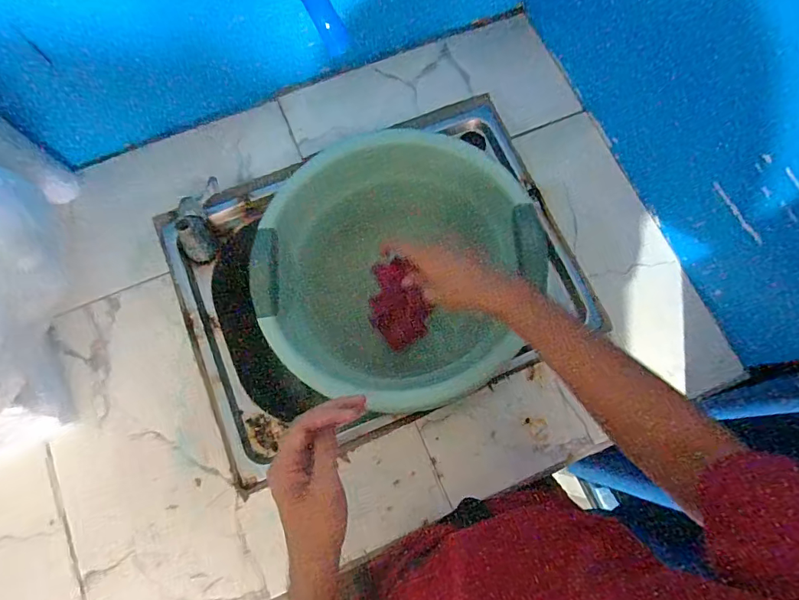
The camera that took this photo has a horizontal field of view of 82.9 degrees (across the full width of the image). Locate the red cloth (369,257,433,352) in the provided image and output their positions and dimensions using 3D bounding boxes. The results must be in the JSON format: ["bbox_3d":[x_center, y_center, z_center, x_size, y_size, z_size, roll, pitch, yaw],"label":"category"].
[{"bbox_3d":[-0.002,0.005,0.575,0.071,0.025,0.107,-12,77,-3],"label":"red cloth"}]

